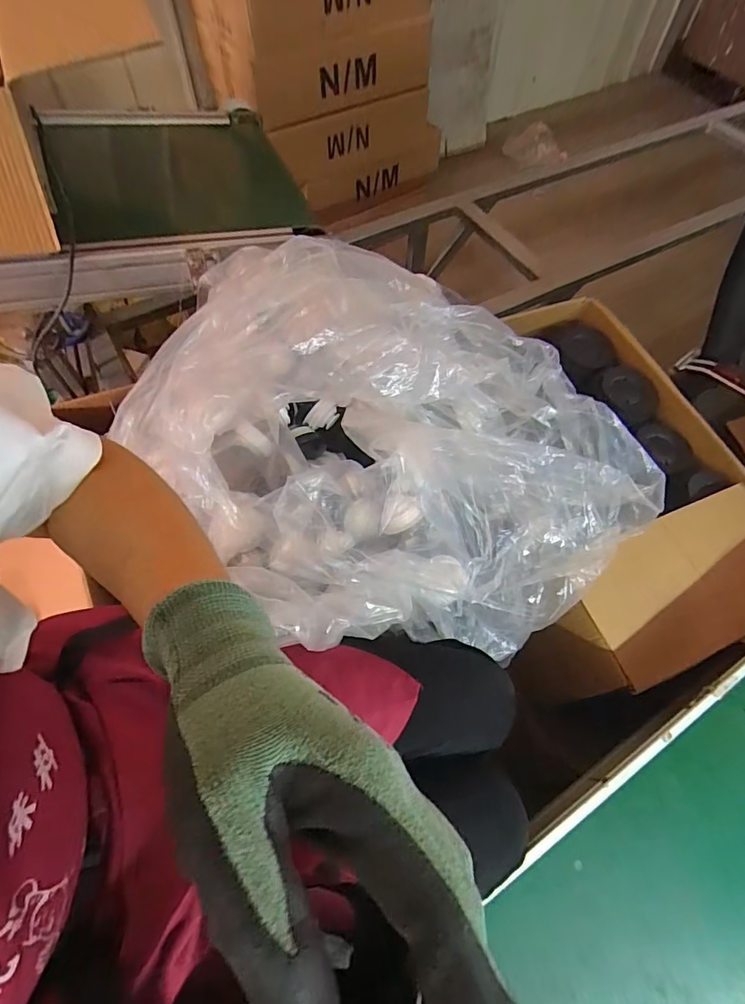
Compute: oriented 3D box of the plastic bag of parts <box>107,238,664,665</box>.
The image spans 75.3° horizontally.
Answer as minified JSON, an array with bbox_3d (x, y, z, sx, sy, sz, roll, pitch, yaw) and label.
[{"bbox_3d":[0.066,-0.054,0.600,0.643,0.311,0.378,0,61,-2],"label":"plastic bag of parts"}]

